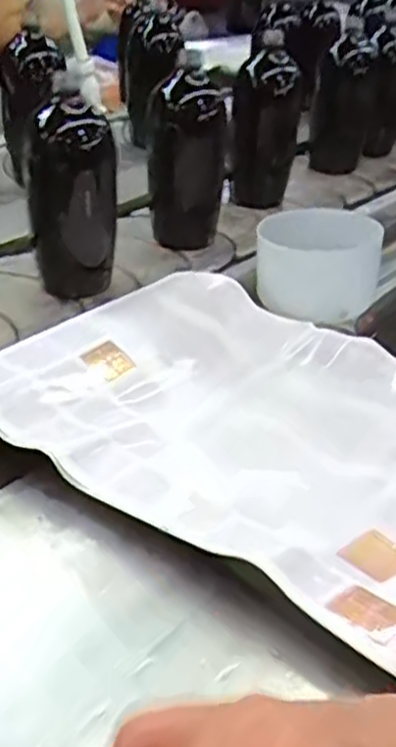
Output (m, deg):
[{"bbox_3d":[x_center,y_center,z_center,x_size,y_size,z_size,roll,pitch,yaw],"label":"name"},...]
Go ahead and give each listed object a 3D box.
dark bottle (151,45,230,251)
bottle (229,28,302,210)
[{"bbox_3d":[-0.011,-0.248,0.843,0.081,0.187,0.071,0,33,-6],"label":"dark bottle"},{"bbox_3d":[0.087,-0.326,0.971,0.080,0.193,0.064,3,33,-1],"label":"bottle"}]

